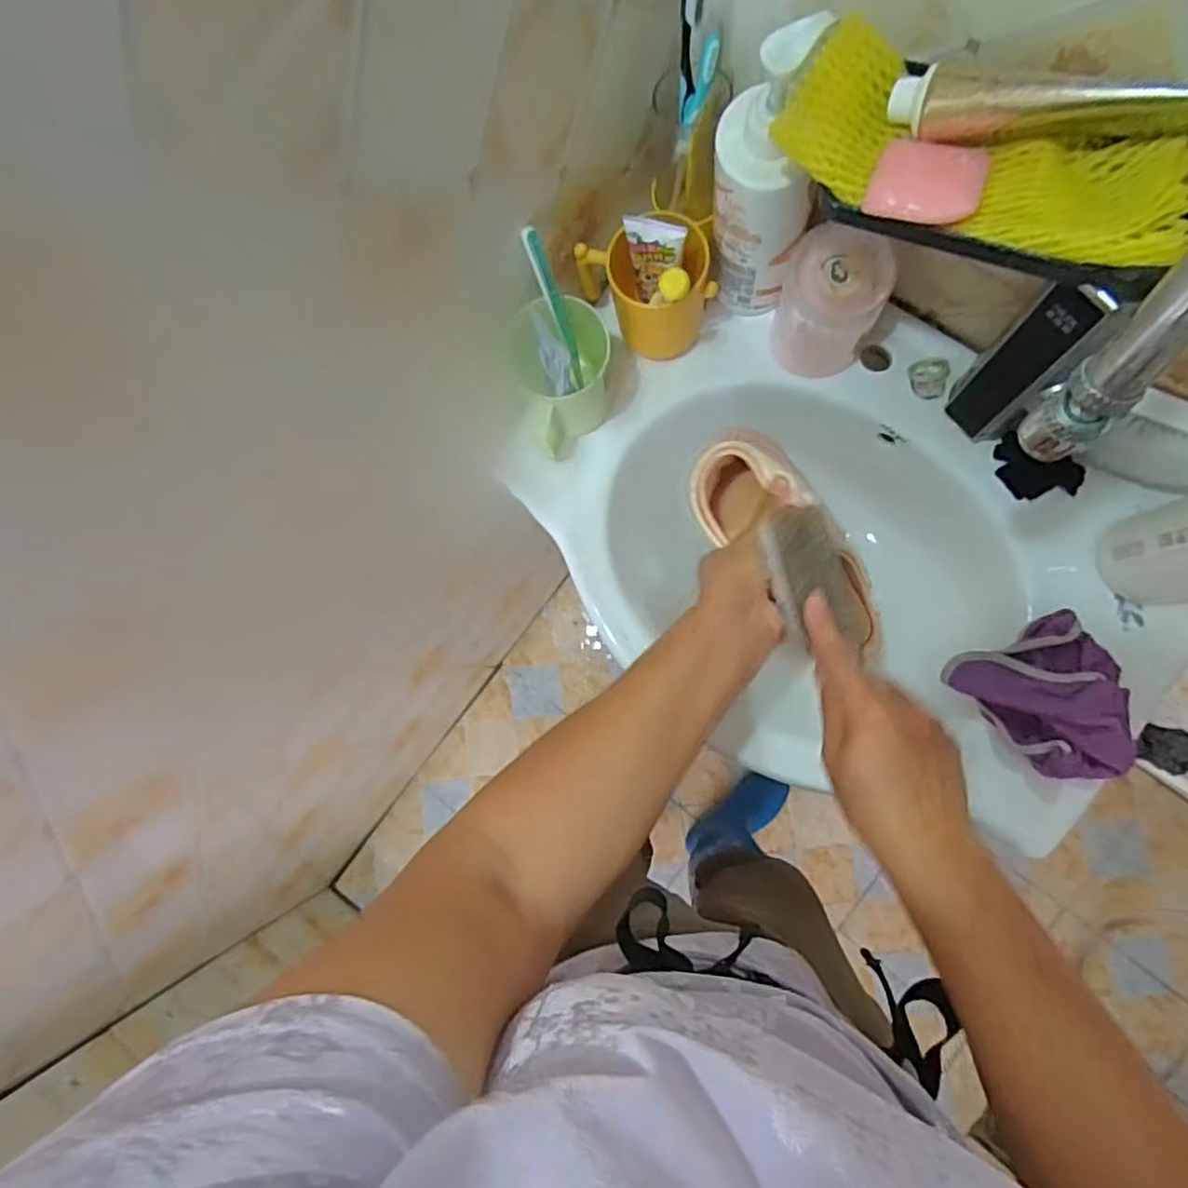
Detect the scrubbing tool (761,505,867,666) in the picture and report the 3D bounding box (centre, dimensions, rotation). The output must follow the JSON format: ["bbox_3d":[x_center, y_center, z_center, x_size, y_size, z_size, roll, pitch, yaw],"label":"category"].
[{"bbox_3d":[0.146,-0.008,0.444,0.043,0.020,0.095,-20,82,3],"label":"scrubbing tool"}]

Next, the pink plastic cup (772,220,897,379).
[{"bbox_3d":[0.197,-0.241,0.571,0.081,0.111,0.083,-1,84,5],"label":"pink plastic cup"}]

